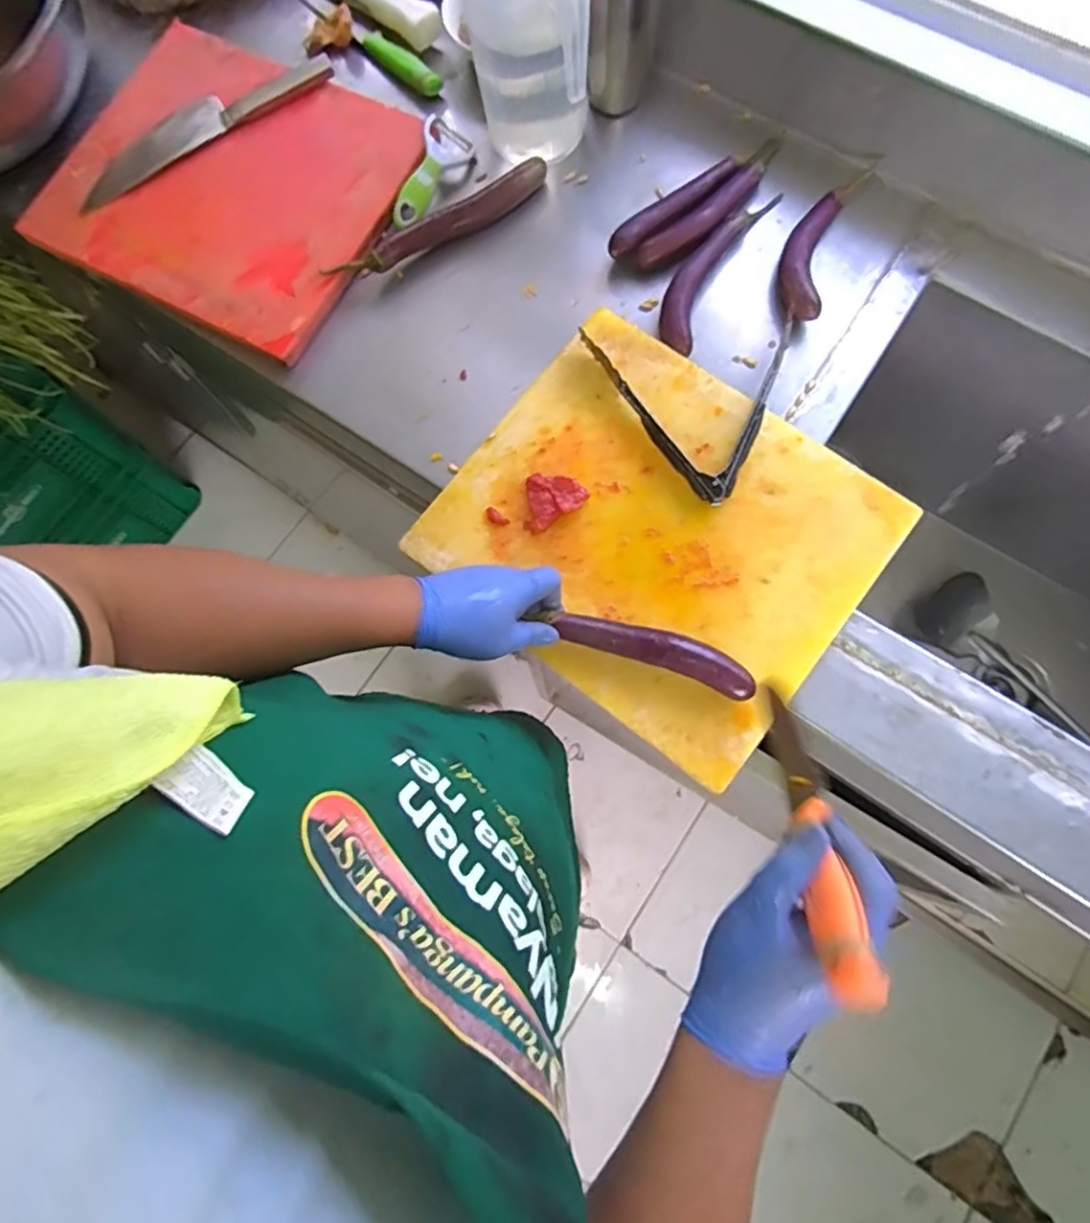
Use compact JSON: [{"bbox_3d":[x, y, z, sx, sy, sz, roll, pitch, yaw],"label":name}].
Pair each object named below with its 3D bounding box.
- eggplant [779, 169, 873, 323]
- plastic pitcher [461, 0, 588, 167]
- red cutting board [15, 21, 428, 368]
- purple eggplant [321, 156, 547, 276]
[{"bbox_3d":[0.302,-0.410,0.716,0.058,0.034,0.217,20,78,6],"label":"eggplant"},{"bbox_3d":[-0.020,-0.604,0.696,0.137,0.218,0.164,-5,76,0],"label":"plastic pitcher"},{"bbox_3d":[-0.382,-0.515,0.774,0.400,0.034,0.342,28,79,8],"label":"red cutting board"},{"bbox_3d":[-0.119,-0.443,0.740,0.272,0.034,0.032,-27,77,-5],"label":"purple eggplant"}]

